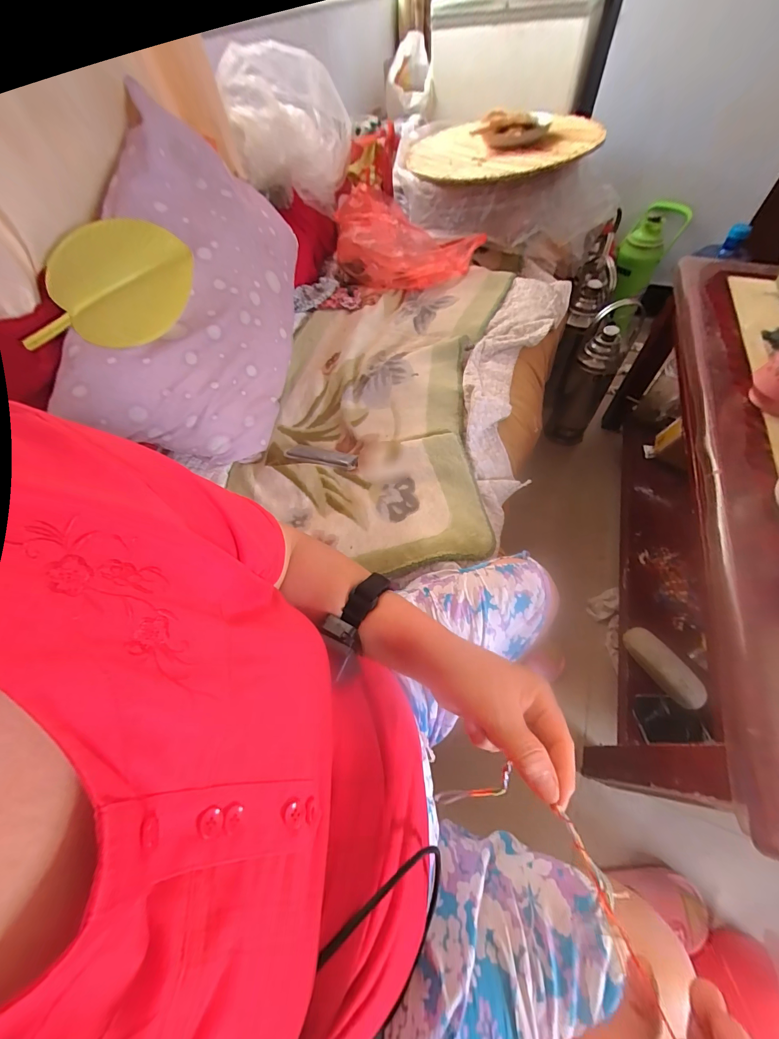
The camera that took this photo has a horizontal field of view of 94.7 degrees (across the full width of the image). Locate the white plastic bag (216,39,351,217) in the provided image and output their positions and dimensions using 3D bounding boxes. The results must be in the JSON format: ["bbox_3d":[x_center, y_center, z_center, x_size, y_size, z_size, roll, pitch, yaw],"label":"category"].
[{"bbox_3d":[-0.244,-0.941,0.897,0.268,0.286,0.253,-13,57,-4],"label":"white plastic bag"}]

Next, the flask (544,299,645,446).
[{"bbox_3d":[0.597,-0.439,1.070,0.134,0.402,0.180,24,62,18],"label":"flask"}]

